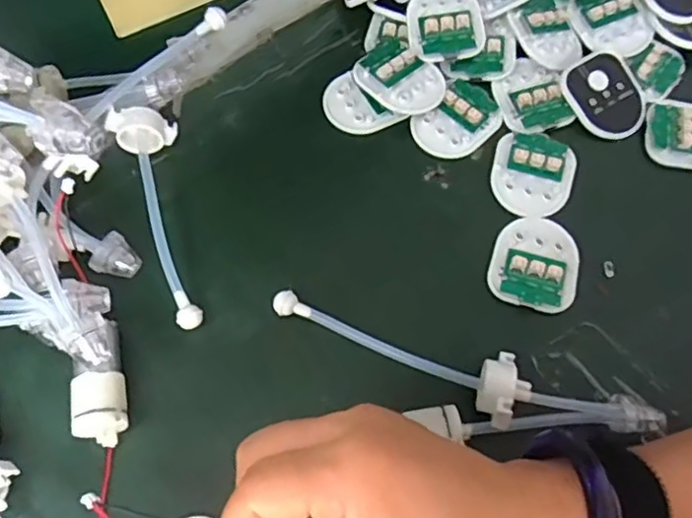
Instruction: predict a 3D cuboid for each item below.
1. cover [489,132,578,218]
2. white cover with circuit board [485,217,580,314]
[{"bbox_3d":[0.118,-0.056,0.392,0.051,0.008,0.056,12,67,7],"label":"cover"},{"bbox_3d":[0.112,0.000,0.367,0.050,0.010,0.059,13,67,7],"label":"white cover with circuit board"}]

